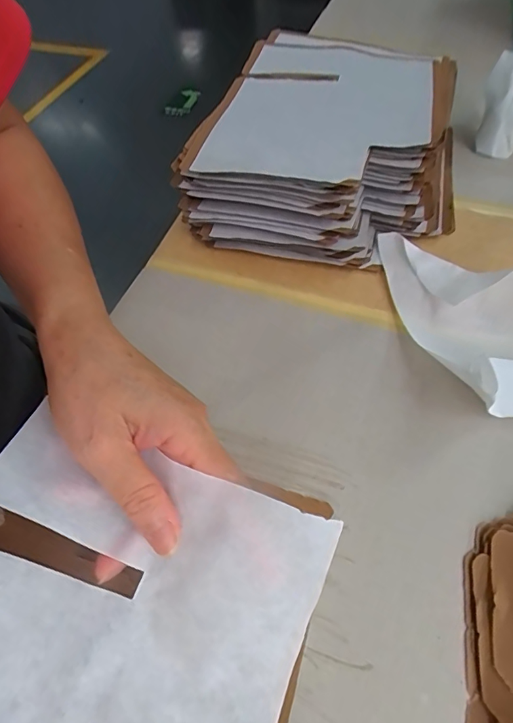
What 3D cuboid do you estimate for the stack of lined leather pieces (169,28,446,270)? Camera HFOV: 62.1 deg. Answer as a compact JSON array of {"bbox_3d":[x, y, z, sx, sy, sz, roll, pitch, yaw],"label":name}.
[{"bbox_3d":[0.079,-0.211,0.409,0.231,0.085,0.268,16,58,12],"label":"stack of lined leather pieces"}]

